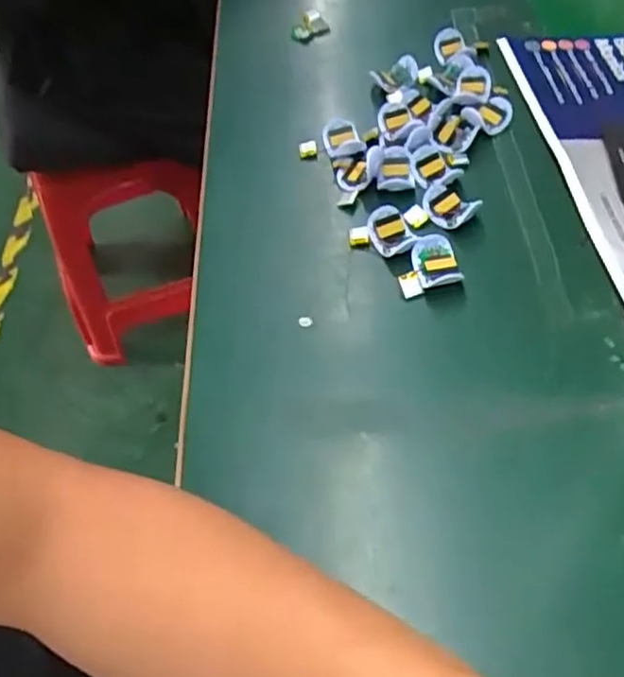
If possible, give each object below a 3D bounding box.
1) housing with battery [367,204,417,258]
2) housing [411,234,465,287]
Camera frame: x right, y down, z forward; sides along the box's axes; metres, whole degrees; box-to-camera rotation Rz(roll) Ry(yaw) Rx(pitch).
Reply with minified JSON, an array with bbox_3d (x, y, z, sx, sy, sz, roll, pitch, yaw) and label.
[{"bbox_3d":[0.059,-0.082,0.514,0.030,0.011,0.041,-10,53,-3],"label":"housing with battery"},{"bbox_3d":[0.087,-0.056,0.490,0.028,0.015,0.040,-12,53,-5],"label":"housing"}]

